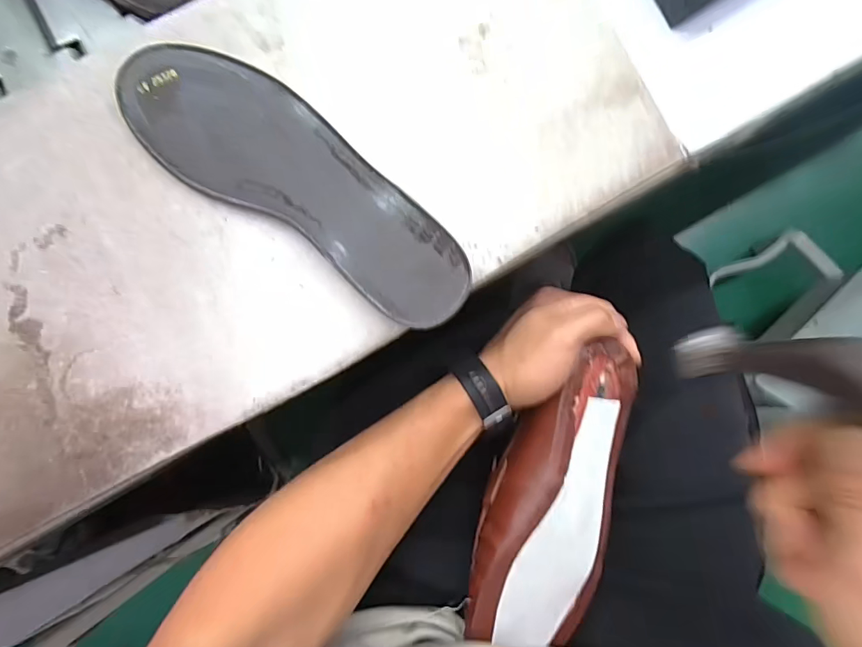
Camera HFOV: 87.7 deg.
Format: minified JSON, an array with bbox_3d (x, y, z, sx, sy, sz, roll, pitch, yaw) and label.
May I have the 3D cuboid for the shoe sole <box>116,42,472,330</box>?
[{"bbox_3d":[-0.082,-0.086,0.267,0.244,0.018,0.075,40,85,3],"label":"shoe sole"}]

